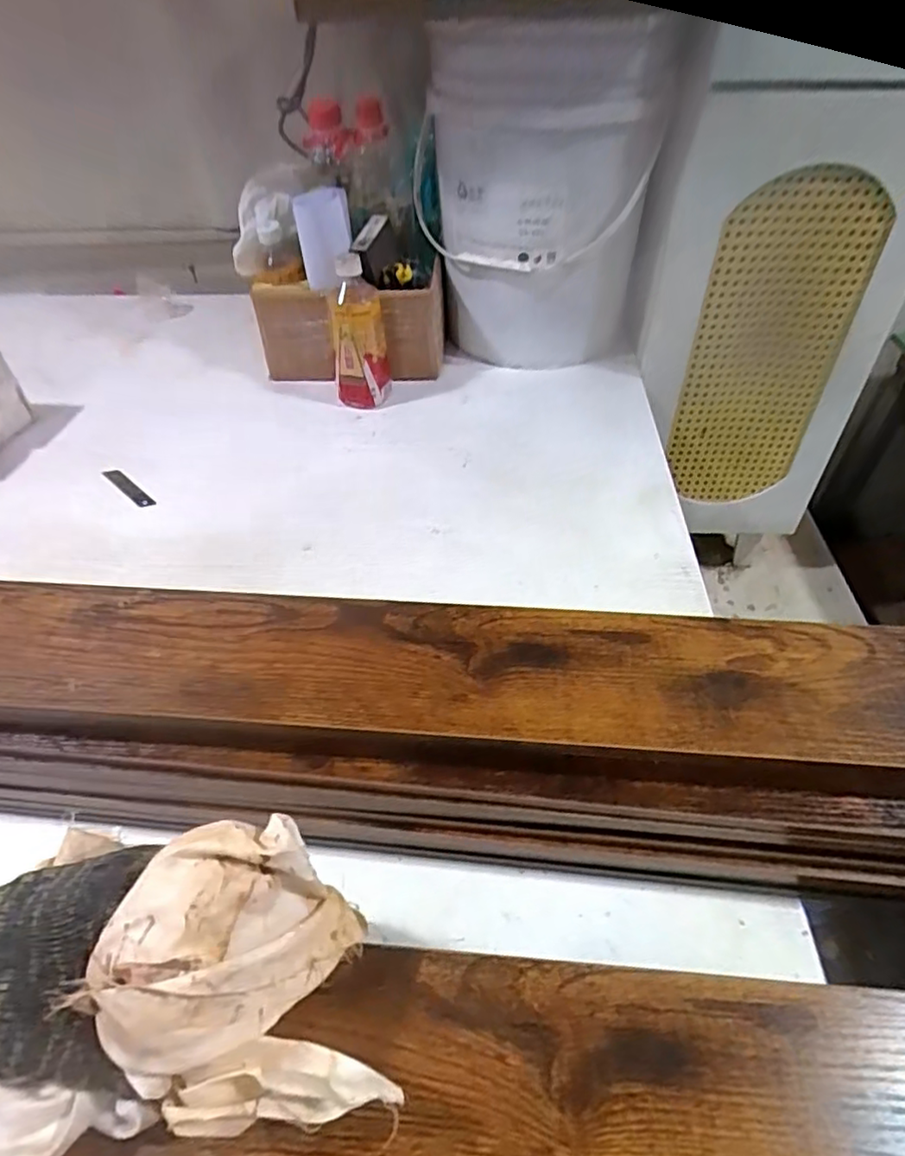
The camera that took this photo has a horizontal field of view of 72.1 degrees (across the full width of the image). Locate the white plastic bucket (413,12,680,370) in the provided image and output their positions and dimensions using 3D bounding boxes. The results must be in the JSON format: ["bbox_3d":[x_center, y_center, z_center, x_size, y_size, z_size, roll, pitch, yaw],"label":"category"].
[{"bbox_3d":[0.102,-0.493,0.829,0.256,0.372,0.265,-10,46,-6],"label":"white plastic bucket"}]

